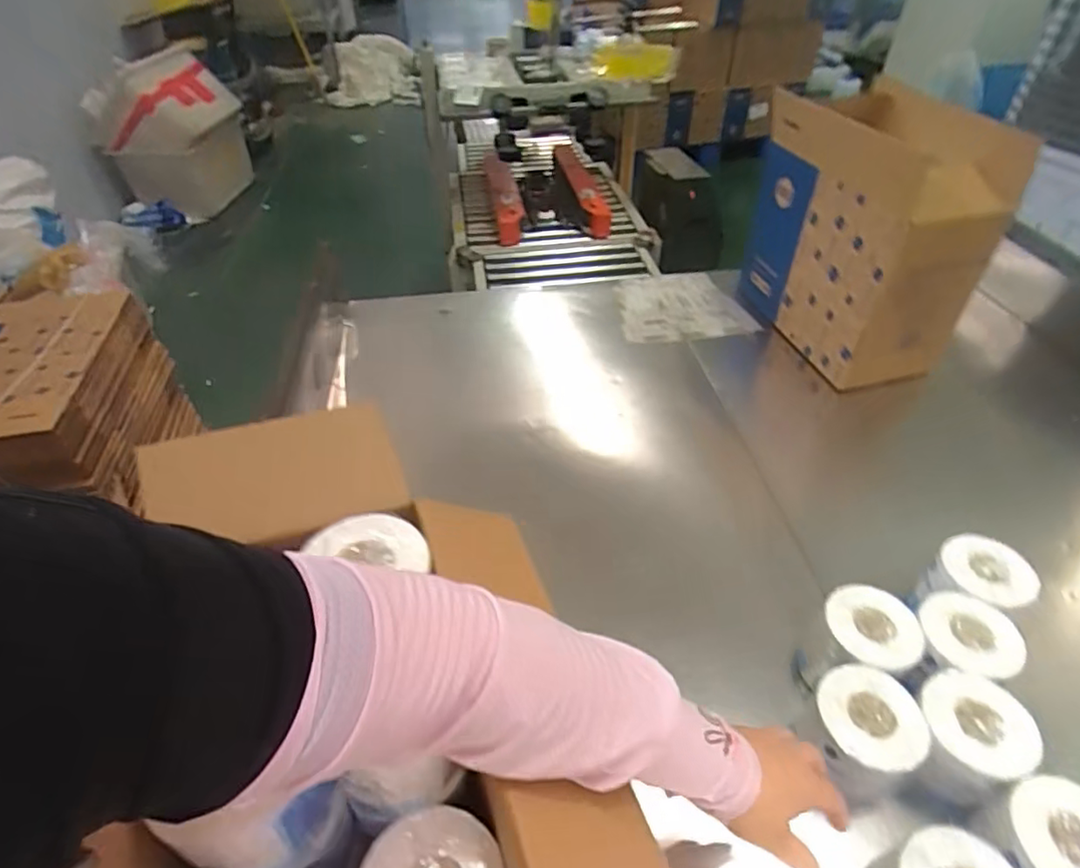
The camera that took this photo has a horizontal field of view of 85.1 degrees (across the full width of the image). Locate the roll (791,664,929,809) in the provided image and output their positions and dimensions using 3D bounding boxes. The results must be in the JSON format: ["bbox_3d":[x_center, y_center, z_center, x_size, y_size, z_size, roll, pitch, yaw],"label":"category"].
[{"bbox_3d":[0.331,0.309,0.609,0.105,0.095,0.099,-1,43,1],"label":"roll"}]

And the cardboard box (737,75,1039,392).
[{"bbox_3d":[0.639,-0.394,1.182,0.262,0.416,0.465,-7,43,-5],"label":"cardboard box"}]

